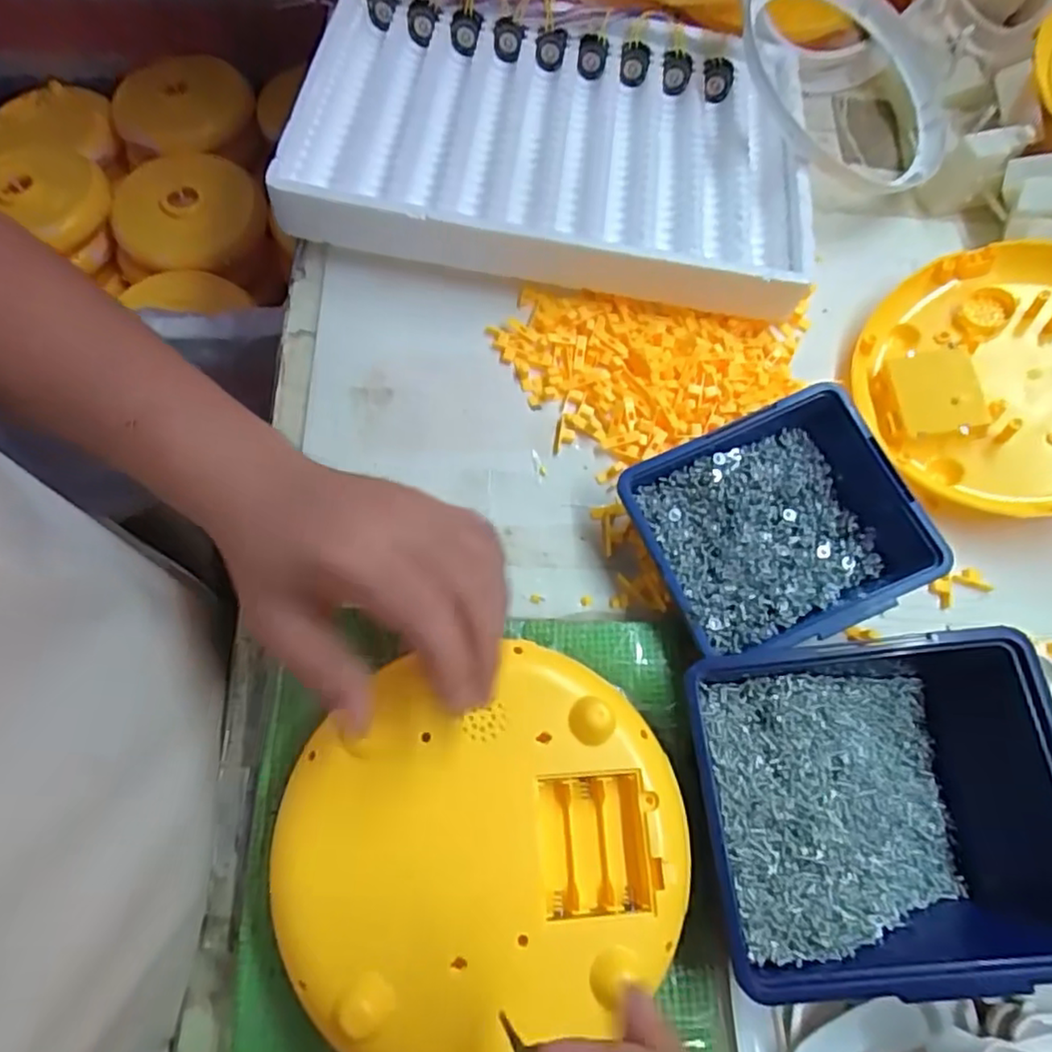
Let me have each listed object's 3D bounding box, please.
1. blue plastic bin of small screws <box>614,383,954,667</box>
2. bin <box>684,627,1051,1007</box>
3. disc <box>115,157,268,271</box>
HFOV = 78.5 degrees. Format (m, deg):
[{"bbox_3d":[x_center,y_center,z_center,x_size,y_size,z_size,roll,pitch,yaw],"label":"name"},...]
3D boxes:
[{"bbox_3d":[0.137,0.002,0.358,0.142,0.048,0.122,-19,73,-11],"label":"blue plastic bin of small screws"},{"bbox_3d":[0.177,0.133,0.319,0.186,0.082,0.146,-6,71,-7],"label":"bin"},{"bbox_3d":[-0.420,-0.392,0.810,0.175,0.044,0.178,1,71,-4],"label":"disc"}]

